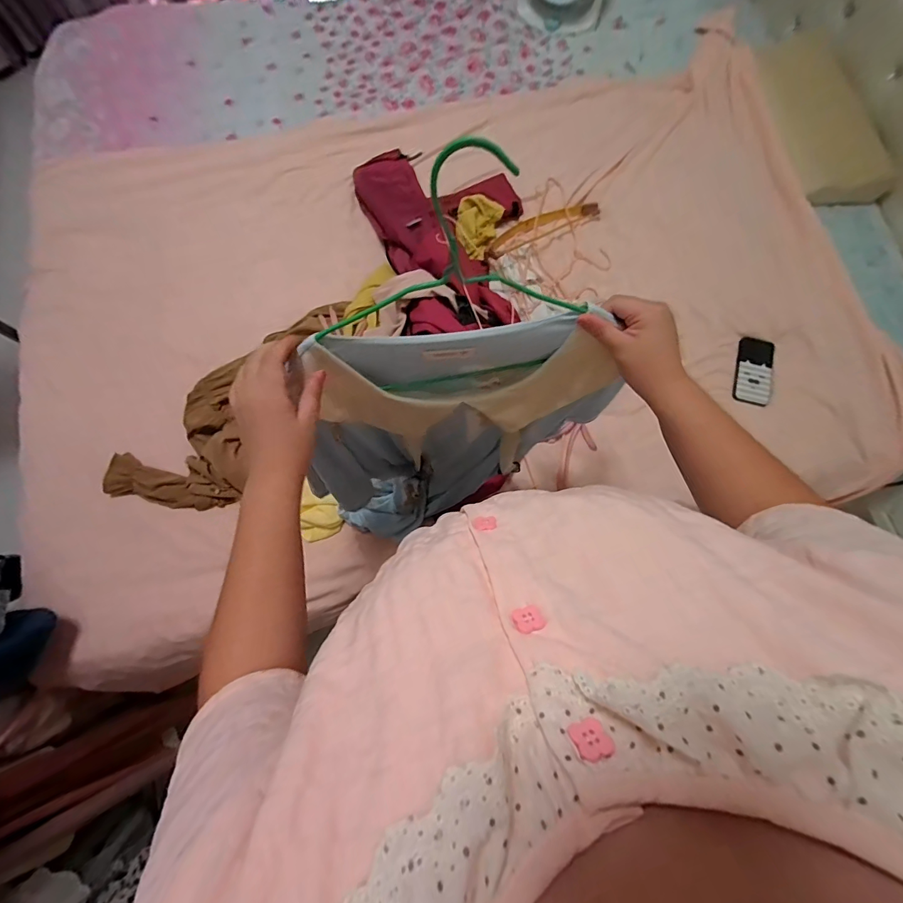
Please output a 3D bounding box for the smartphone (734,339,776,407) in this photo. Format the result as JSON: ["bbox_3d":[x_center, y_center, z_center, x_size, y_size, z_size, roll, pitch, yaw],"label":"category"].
[{"bbox_3d":[0.700,-0.185,0.958,0.073,0.009,0.152,8,87,20],"label":"smartphone"}]

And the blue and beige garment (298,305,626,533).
[{"bbox_3d":[-0.011,-0.013,0.614,0.384,0.464,0.140,-20,76,-5],"label":"blue and beige garment"}]

